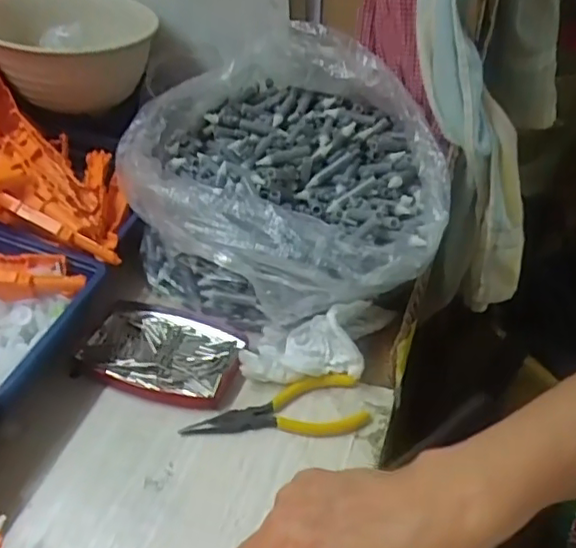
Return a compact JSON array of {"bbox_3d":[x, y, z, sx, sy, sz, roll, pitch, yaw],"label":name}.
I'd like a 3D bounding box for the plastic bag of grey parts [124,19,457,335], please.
[{"bbox_3d":[-0.014,-0.092,0.536,0.245,0.140,0.293,-8,40,-12],"label":"plastic bag of grey parts"}]

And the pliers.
[{"bbox_3d":[-0.007,0.100,0.428,0.125,0.011,0.044,-10,40,-14],"label":"pliers"}]

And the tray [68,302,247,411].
[{"bbox_3d":[-0.097,0.060,0.473,0.123,0.011,0.087,14,40,14],"label":"tray"}]

